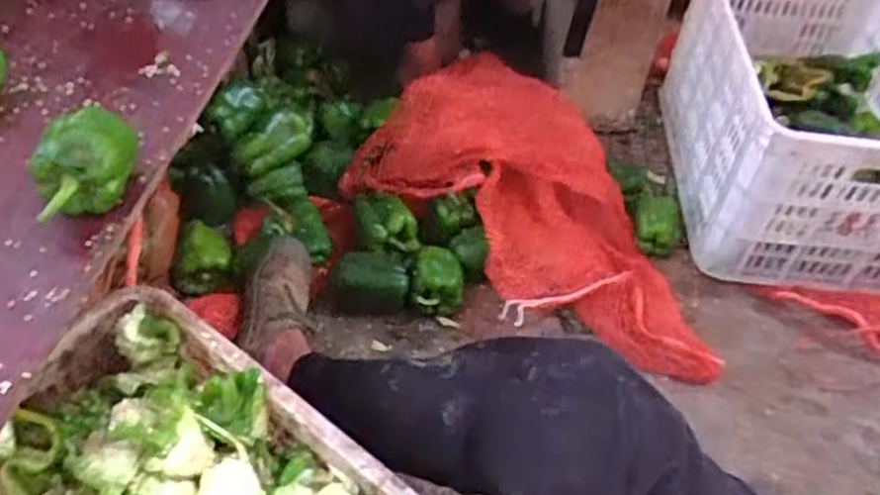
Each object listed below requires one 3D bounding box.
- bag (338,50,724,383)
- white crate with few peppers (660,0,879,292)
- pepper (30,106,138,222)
[{"bbox_3d":[0.155,-0.039,1.089,0.352,0.106,0.629,-32,69,-26],"label":"bag"},{"bbox_3d":[0.577,-0.207,1.126,0.343,0.325,0.482,4,48,0],"label":"white crate with few peppers"},{"bbox_3d":[-0.321,-0.075,0.643,0.068,0.072,0.104,1,47,-1],"label":"pepper"}]

